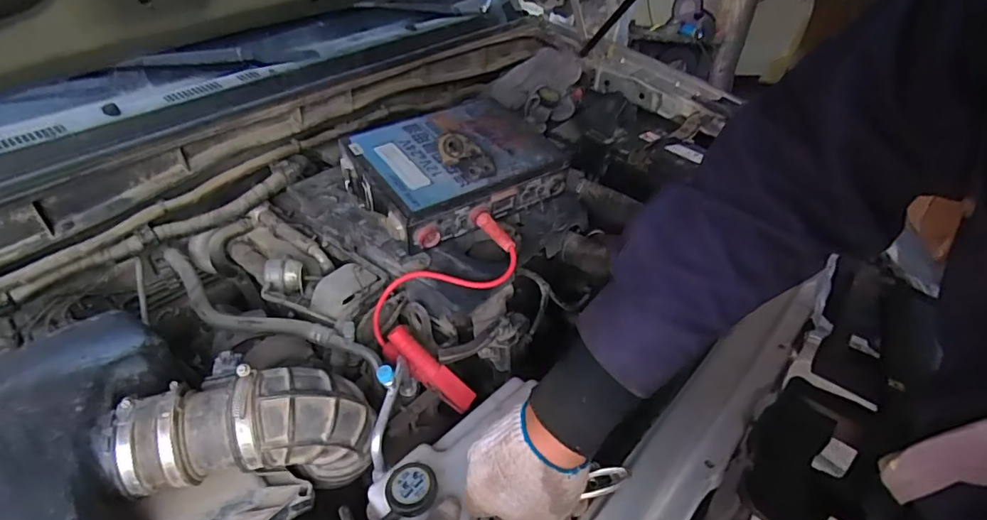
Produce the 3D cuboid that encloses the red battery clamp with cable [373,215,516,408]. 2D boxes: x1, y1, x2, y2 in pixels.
[{"bbox_3d":[-0.068,0.053,0.714,0.170,0.168,0.207,17,36,15],"label":"red battery clamp with cable"}]

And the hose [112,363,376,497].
[{"bbox_3d":[-0.236,0.174,0.515,0.231,0.122,0.083,5,31,-25],"label":"hose"}]

